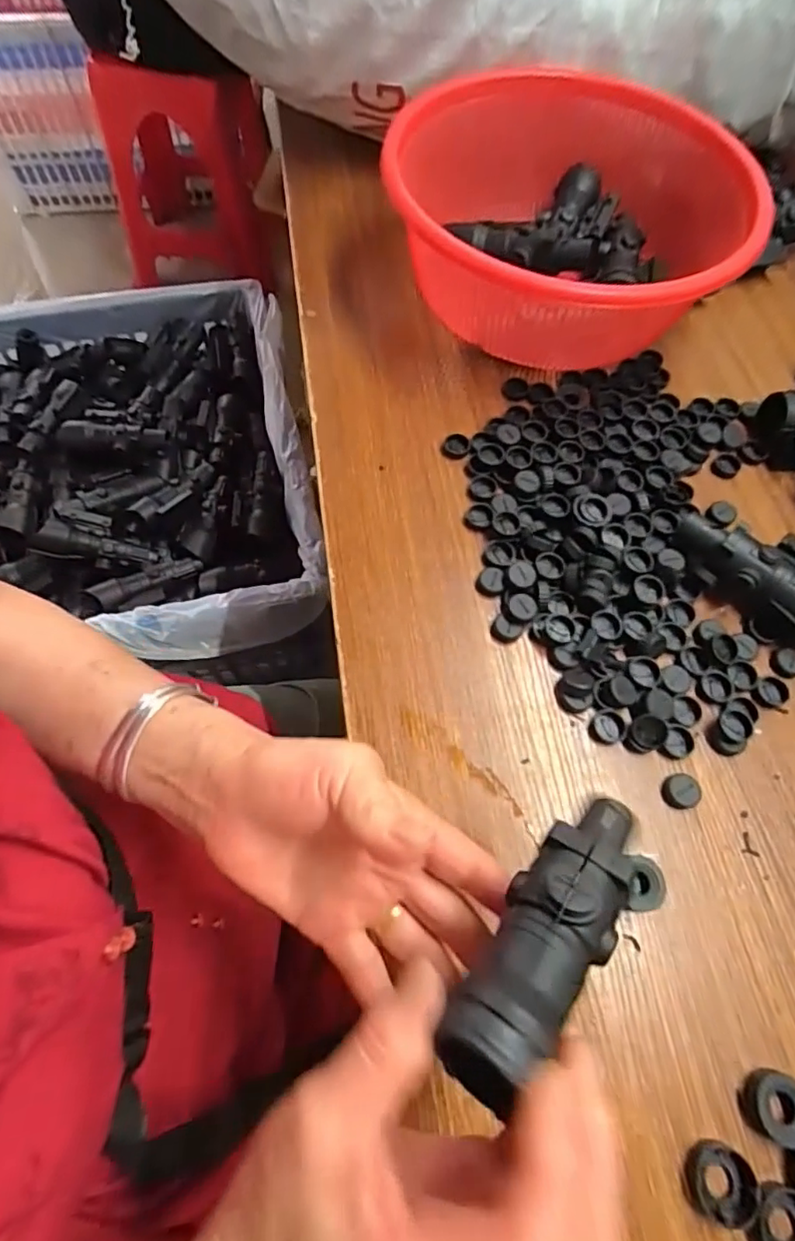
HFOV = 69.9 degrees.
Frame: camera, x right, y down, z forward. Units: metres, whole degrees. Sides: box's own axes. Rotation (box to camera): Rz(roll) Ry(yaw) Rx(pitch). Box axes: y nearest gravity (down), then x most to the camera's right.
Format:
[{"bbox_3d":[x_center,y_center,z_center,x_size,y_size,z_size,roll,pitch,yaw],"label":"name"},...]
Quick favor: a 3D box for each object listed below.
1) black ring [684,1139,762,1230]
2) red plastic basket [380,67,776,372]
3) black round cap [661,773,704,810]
[{"bbox_3d":[0.158,0.273,0.277,0.031,0.009,0.030,1,64,-1],"label":"black ring"},{"bbox_3d":[0.141,-0.368,0.506,0.298,0.103,0.288,-3,65,-5],"label":"red plastic basket"},{"bbox_3d":[0.180,0.108,0.360,0.024,0.007,0.021,-1,64,-2],"label":"black round cap"}]

